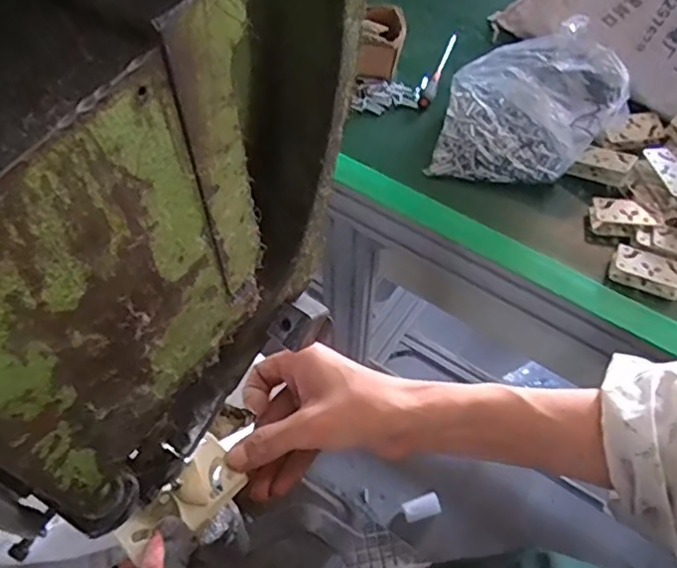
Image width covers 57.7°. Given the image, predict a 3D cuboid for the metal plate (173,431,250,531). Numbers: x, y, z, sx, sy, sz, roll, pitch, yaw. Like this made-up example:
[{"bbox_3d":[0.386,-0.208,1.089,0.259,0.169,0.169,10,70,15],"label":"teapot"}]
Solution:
[{"bbox_3d":[-0.082,0.121,0.373,0.036,0.011,0.044,38,65,21],"label":"metal plate"}]

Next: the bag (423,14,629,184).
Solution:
[{"bbox_3d":[0.244,-0.236,0.792,0.204,0.109,0.198,10,58,6],"label":"bag"}]

